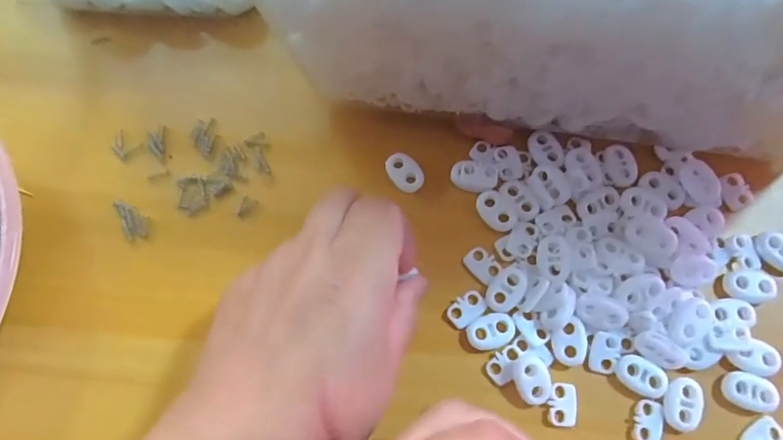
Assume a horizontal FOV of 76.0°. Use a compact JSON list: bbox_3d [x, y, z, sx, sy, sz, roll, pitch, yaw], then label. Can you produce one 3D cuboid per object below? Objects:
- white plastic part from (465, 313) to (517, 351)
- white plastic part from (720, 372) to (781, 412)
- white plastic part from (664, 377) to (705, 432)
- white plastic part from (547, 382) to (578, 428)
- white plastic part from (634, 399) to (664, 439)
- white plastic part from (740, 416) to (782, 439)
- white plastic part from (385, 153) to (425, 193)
[{"bbox_3d":[0.046,0.051,0.229,0.022,0.004,0.015,-20,73,-5],"label":"white plastic part"},{"bbox_3d":[0.156,0.074,0.215,0.021,0.004,0.016,18,74,7],"label":"white plastic part"},{"bbox_3d":[0.126,0.079,0.216,0.013,0.004,0.022,23,75,8],"label":"white plastic part"},{"bbox_3d":[0.076,0.082,0.221,0.013,0.004,0.018,5,73,3],"label":"white plastic part"},{"bbox_3d":[0.112,0.088,0.218,0.012,0.004,0.018,13,74,5],"label":"white plastic part"},{"bbox_3d":[0.160,0.094,0.216,0.019,0.004,0.012,-38,76,-10],"label":"white plastic part"},{"bbox_3d":[0.007,-0.024,0.256,0.015,0.007,0.022,-35,75,-9],"label":"white plastic part"}]

